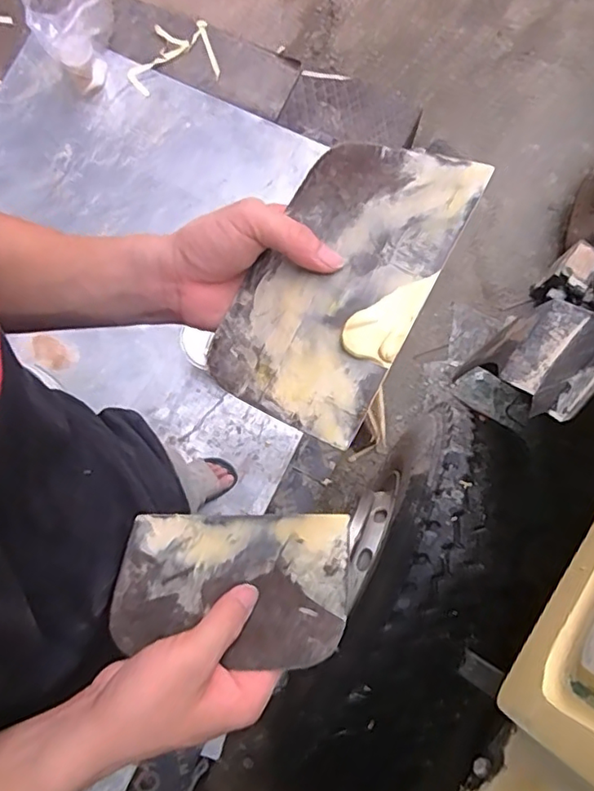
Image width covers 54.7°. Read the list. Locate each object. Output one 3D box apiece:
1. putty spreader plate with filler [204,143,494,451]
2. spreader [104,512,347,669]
[{"bbox_3d":[0.024,-0.072,0.347,0.111,0.009,0.182,26,83,27],"label":"putty spreader plate with filler"},{"bbox_3d":[-0.045,0.125,0.381,0.156,0.004,0.101,-2,48,9],"label":"spreader"}]

